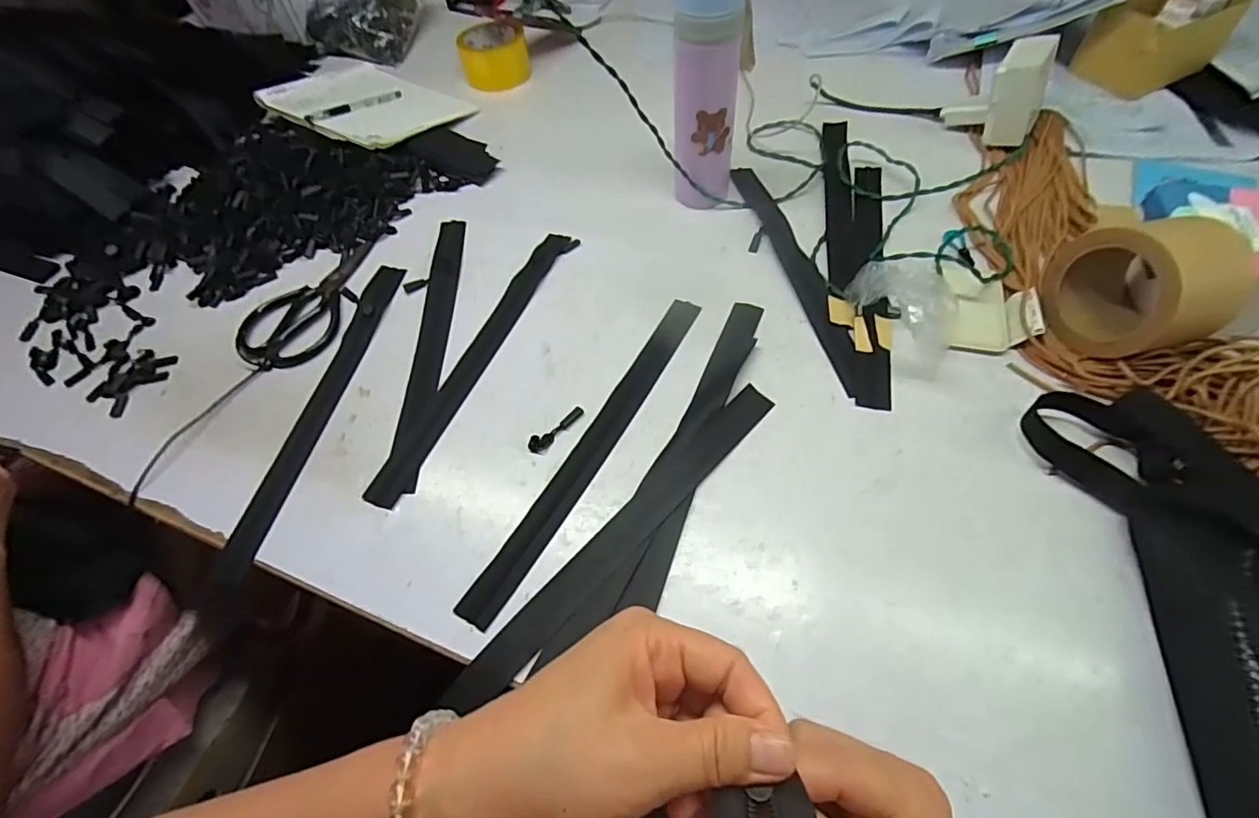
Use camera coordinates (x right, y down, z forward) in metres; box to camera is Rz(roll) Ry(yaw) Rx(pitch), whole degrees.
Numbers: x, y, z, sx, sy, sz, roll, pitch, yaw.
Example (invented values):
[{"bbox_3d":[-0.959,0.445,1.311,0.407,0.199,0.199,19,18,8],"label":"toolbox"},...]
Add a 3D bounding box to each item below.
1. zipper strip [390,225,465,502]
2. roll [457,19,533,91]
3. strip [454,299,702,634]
[{"bbox_3d":[-0.202,-0.079,0.550,0.033,0.006,0.351,-4,57,2],"label":"zipper strip"},{"bbox_3d":[-0.206,-0.546,0.822,0.102,0.056,0.104,-14,58,-4],"label":"roll"},{"bbox_3d":[-0.028,0.026,0.472,0.031,0.005,0.351,25,63,19],"label":"strip"}]

